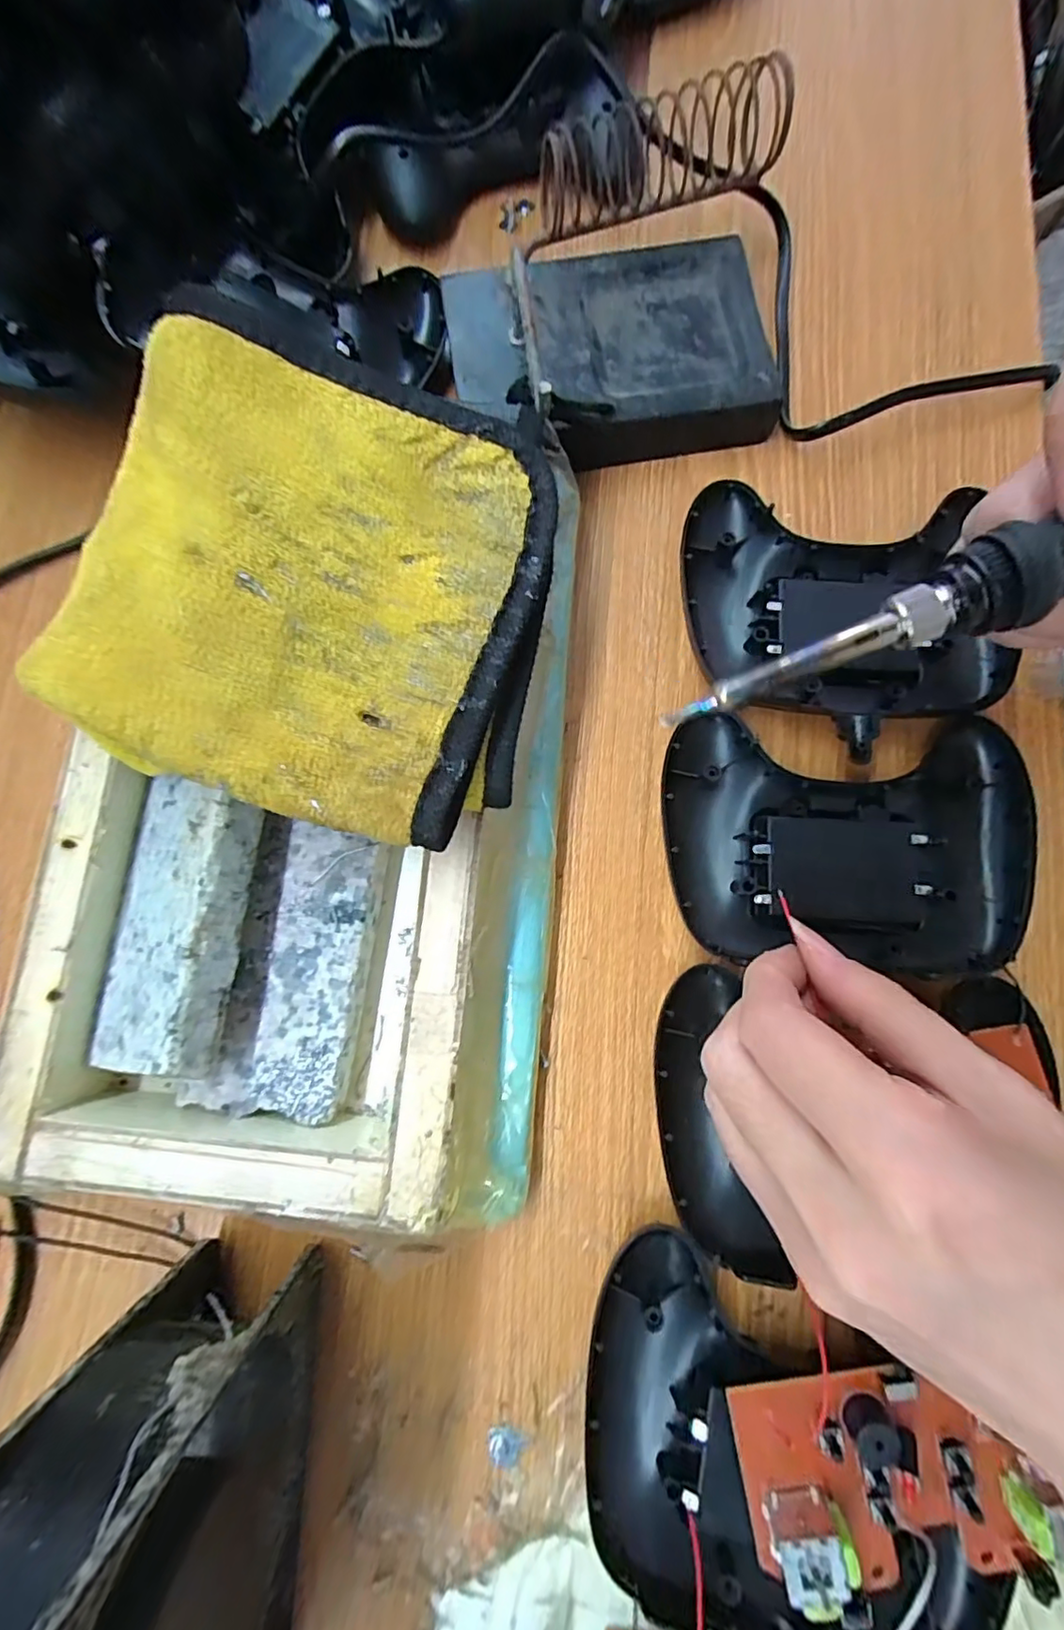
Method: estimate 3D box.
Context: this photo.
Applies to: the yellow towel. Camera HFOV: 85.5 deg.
[{"bbox_3d":[-0.061,-0.072,0.170,0.128,0.017,0.147,11,77,-5],"label":"yellow towel"}]

